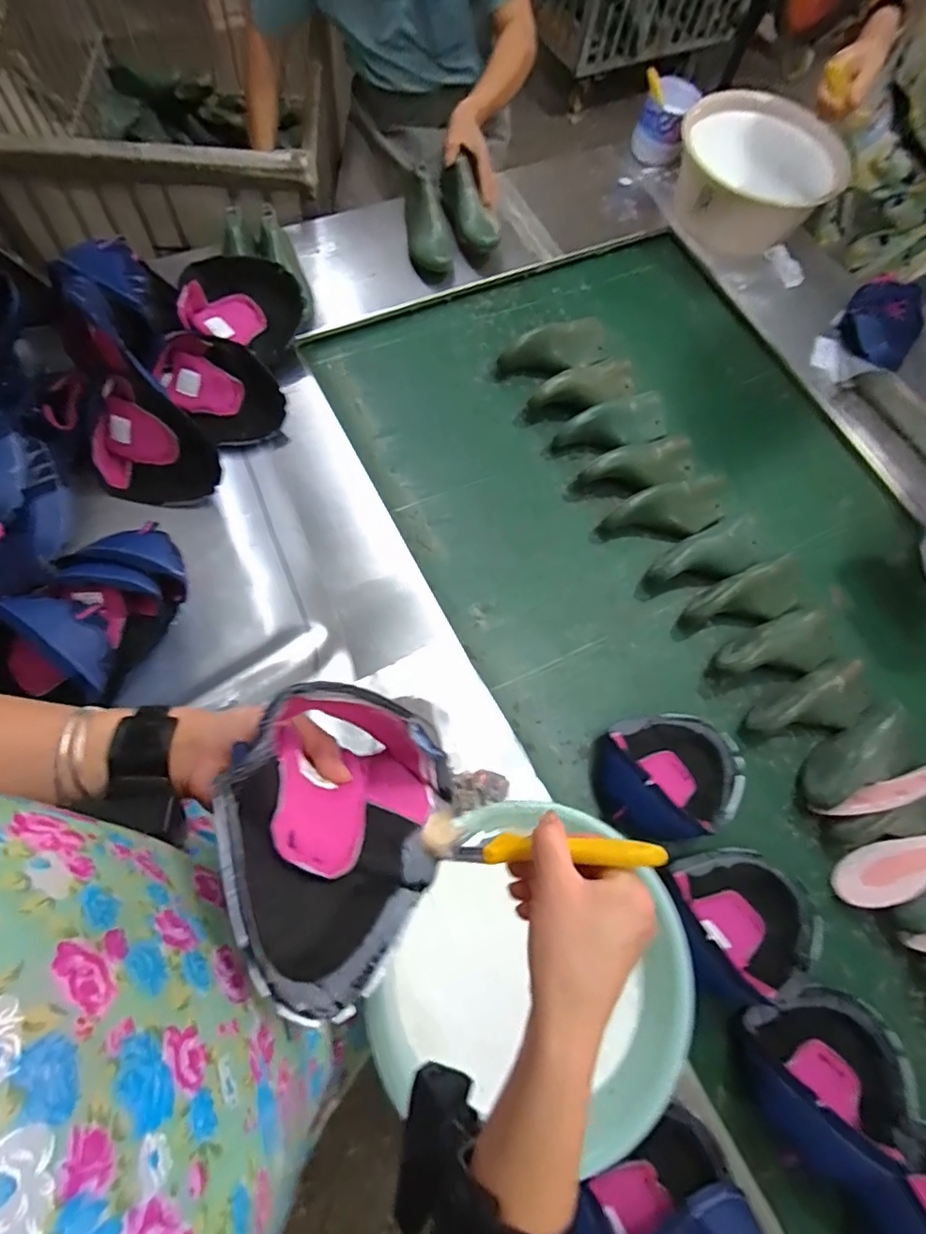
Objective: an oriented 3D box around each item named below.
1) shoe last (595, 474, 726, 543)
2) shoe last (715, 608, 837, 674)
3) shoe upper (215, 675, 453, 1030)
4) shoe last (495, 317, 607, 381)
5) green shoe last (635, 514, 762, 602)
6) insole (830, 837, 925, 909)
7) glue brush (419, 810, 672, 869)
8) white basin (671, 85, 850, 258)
[{"bbox_3d":[0.317,-0.162,0.868,0.200,0.060,0.087,-22,75,-13],"label":"shoe last"},{"bbox_3d":[0.447,0.049,0.796,0.178,0.074,0.081,-20,74,-13],"label":"shoe last"},{"bbox_3d":[-0.075,0.132,0.340,0.085,0.172,0.170,-19,66,28],"label":"shoe upper"},{"bbox_3d":[0.161,-0.442,0.938,0.201,0.081,0.081,-20,74,-13],"label":"shoe last"},{"bbox_3d":[0.360,-0.088,0.847,0.203,0.059,0.084,-22,75,-14],"label":"green shoe last"},{"bbox_3d":[0.579,0.312,0.715,0.209,0.011,0.071,-24,29,1],"label":"insole"},{"bbox_3d":[0.046,0.144,0.358,0.155,0.019,0.028,-6,67,24],"label":"glue brush"},{"bbox_3d":[0.563,-0.869,1.096,0.306,0.132,0.321,17,70,-1],"label":"white basin"}]

